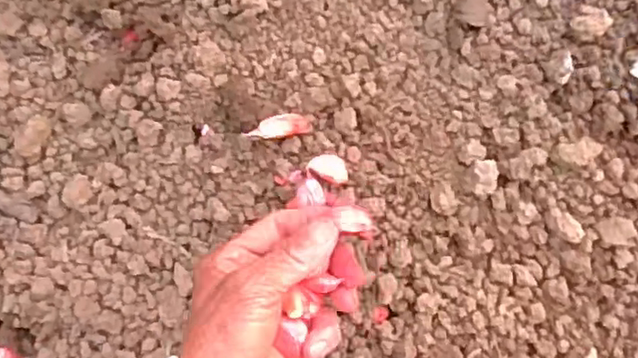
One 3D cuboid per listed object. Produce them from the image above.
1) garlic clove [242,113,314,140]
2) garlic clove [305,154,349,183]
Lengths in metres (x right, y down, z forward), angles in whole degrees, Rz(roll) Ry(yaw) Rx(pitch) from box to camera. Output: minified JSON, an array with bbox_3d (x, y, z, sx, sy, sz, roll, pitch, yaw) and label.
[{"bbox_3d":[-0.027,-0.034,0.452,0.045,0.018,0.015,-11,86,-7],"label":"garlic clove"},{"bbox_3d":[0.008,-0.007,0.448,0.026,0.015,0.016,30,92,7],"label":"garlic clove"}]

